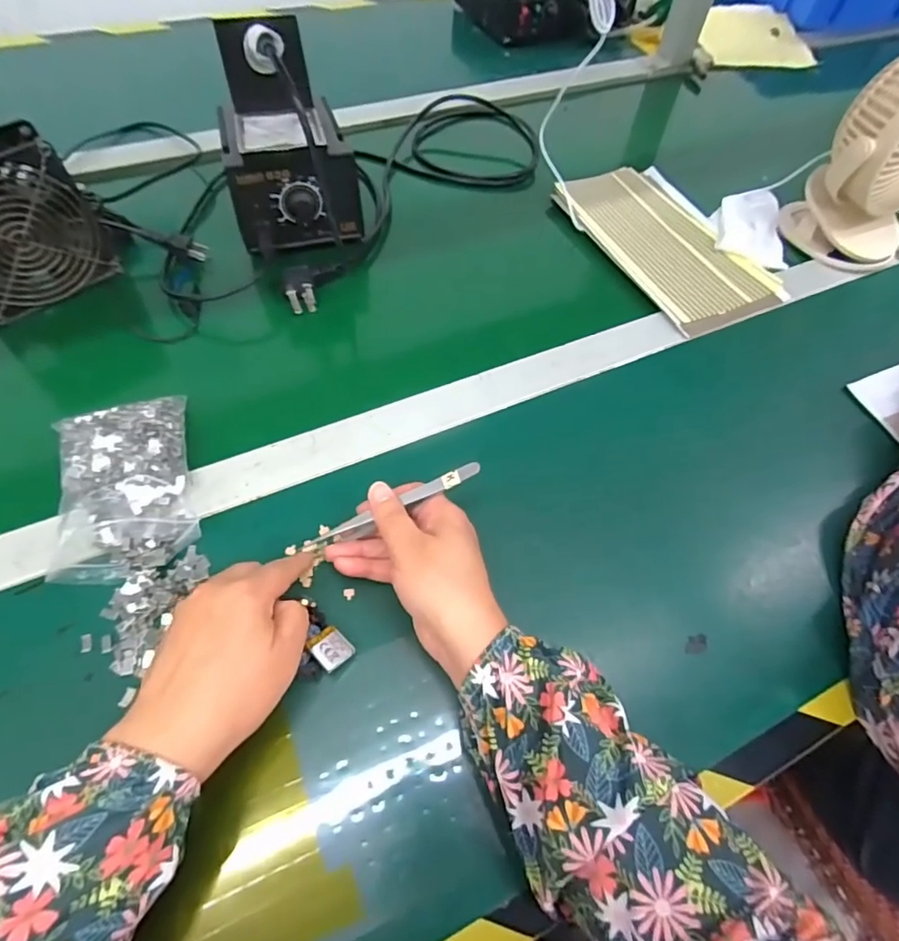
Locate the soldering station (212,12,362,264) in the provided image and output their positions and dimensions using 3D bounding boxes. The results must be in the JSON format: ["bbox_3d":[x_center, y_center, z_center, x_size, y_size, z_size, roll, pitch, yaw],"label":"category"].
[{"bbox_3d":[-0.147,-0.285,0.485,0.117,0.151,0.127,-15,60,-11],"label":"soldering station"}]

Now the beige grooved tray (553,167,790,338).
[{"bbox_3d":[0.218,-0.241,0.563,0.133,0.020,0.241,-24,62,-16],"label":"beige grooved tray"}]

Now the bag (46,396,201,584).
[{"bbox_3d":[-0.224,0.009,0.371,0.085,0.024,0.131,-17,61,-12],"label":"bag"}]

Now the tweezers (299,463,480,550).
[{"bbox_3d":[-0.041,0.027,0.356,0.135,0.008,0.014,-26,58,17],"label":"tweezers"}]

